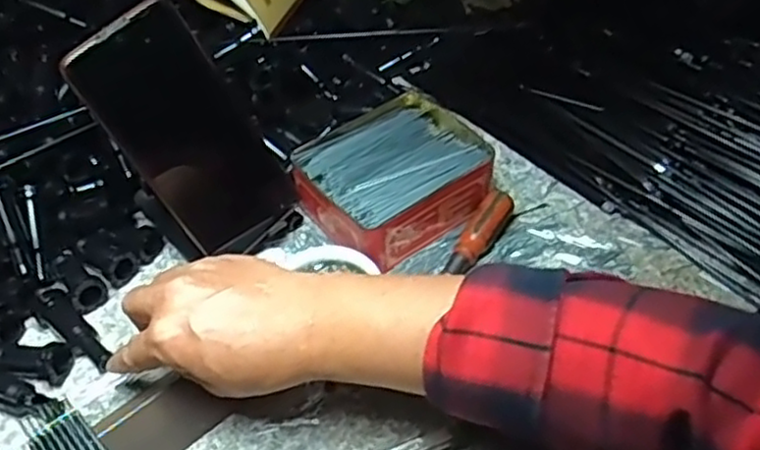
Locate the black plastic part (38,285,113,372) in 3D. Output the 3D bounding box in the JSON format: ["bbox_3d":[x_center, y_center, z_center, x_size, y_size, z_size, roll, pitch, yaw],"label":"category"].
[{"bbox_3d":[-0.201,0.064,0.464,0.019,0.014,0.079,-37,66,-26],"label":"black plastic part"}]

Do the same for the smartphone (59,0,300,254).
[{"bbox_3d":[-0.119,-0.054,0.449,0.077,0.160,0.005,-43,33,-17],"label":"smartphone"}]

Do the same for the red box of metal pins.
[{"bbox_3d":[0.011,-0.037,0.519,0.132,0.039,0.110,-31,53,-22],"label":"red box of metal pins"}]

